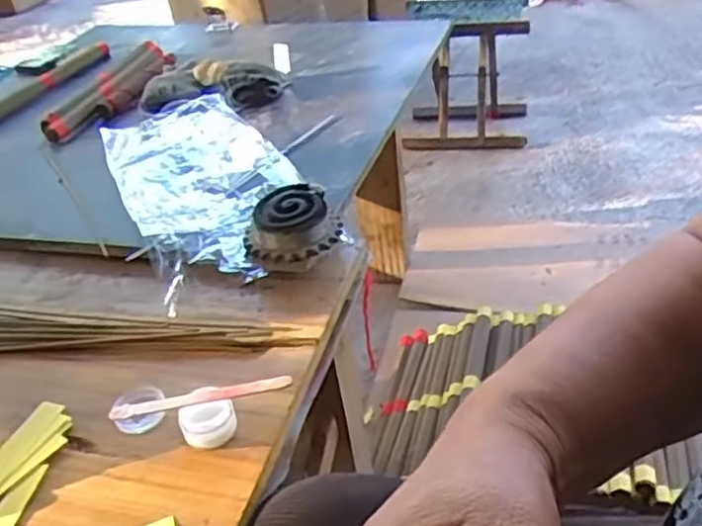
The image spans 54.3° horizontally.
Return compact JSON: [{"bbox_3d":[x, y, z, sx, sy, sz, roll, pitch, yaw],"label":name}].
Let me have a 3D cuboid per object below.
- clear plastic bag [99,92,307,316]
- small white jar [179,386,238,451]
[{"bbox_3d":[-0.165,-0.094,0.757,0.169,0.039,0.388,-20,37,-18],"label":"clear plastic bag"},{"bbox_3d":[-0.100,0.106,0.475,0.037,0.027,0.036,-18,36,-15],"label":"small white jar"}]

